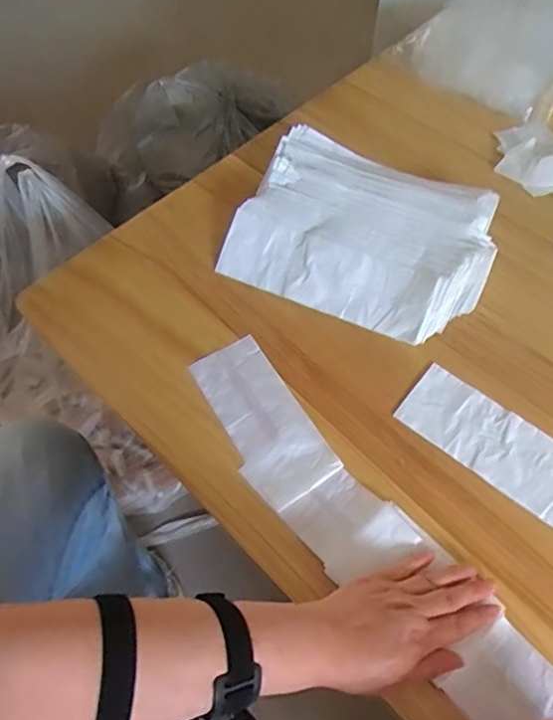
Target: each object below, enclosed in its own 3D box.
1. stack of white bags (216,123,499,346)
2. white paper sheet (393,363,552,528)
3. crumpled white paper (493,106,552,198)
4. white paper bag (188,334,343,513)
[{"bbox_3d":[0.108,-0.156,0.686,0.293,0.051,0.235,22,62,13],"label":"stack of white bags"},{"bbox_3d":[0.241,0.099,0.560,0.248,0.005,0.080,35,67,20],"label":"white paper sheet"},{"bbox_3d":[0.360,-0.258,0.745,0.103,0.034,0.160,-36,65,-19],"label":"crumpled white paper"},{"bbox_3d":[-0.016,0.060,0.593,0.083,0.008,0.183,-27,63,-15],"label":"white paper bag"}]

